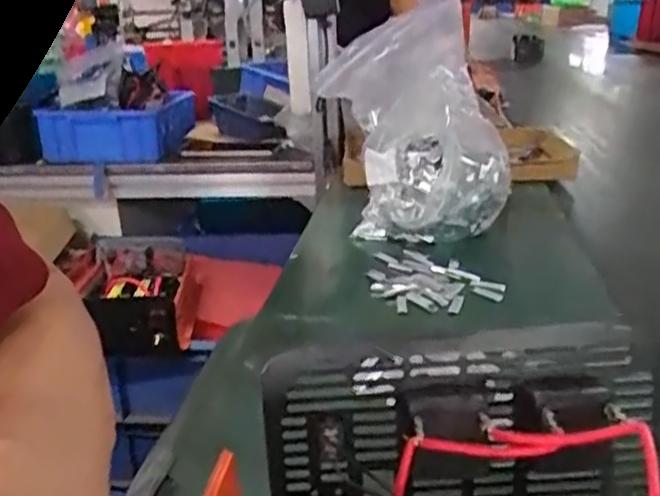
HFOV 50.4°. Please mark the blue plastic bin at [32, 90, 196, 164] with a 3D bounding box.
[{"bbox_3d":[-0.331,-0.191,1.099,0.179,0.085,0.216,-3,21,6],"label":"blue plastic bin"}]

